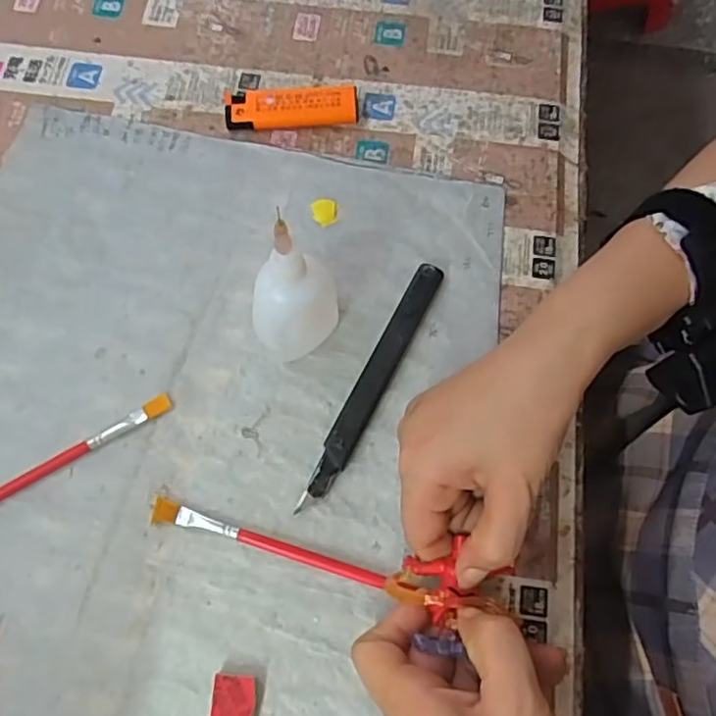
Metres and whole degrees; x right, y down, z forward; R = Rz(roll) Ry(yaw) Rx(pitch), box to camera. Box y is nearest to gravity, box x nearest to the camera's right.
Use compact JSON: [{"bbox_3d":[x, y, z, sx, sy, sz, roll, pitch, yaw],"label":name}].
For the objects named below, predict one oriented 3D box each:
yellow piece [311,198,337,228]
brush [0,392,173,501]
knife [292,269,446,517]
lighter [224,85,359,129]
[{"bbox_3d":[-0.020,-0.085,0.369,0.014,0.004,0.016,-3,70,-2],"label":"yellow piece"},{"bbox_3d":[-0.163,0.060,0.314,0.153,0.004,0.010,-31,73,-11],"label":"brush"},{"bbox_3d":[0.008,0.012,0.329,0.014,0.012,0.144,26,72,9],"label":"knife"},{"bbox_3d":[-0.041,-0.155,0.391,0.081,0.016,0.020,-4,70,-2],"label":"lighter"}]

